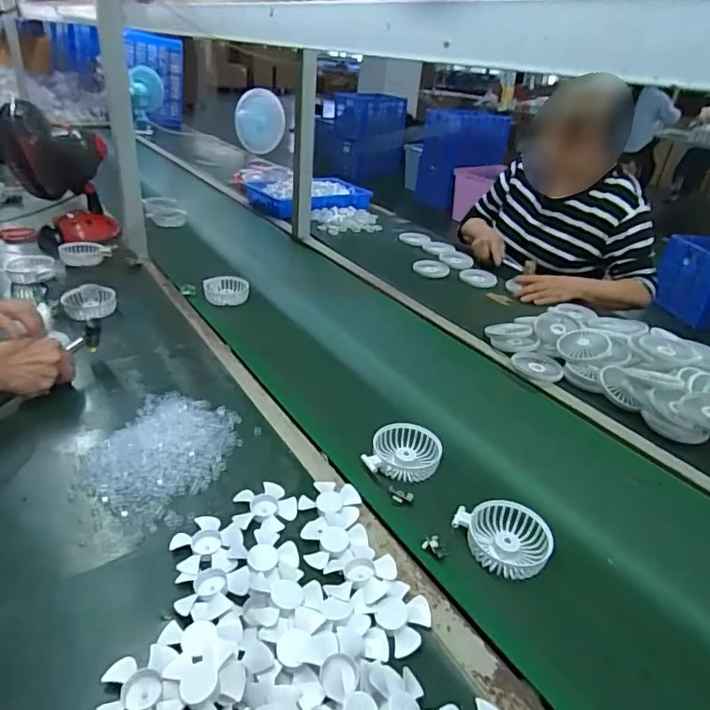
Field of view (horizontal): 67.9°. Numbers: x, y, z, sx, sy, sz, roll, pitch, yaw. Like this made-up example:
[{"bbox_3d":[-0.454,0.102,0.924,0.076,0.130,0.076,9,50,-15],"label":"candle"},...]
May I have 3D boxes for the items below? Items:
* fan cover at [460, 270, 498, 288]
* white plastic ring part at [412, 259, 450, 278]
[{"bbox_3d":[0.305,-0.193,1.309,0.088,0.020,0.088,11,30,9],"label":"fan cover"},{"bbox_3d":[0.198,-0.221,1.336,0.082,0.015,0.081,-20,39,-38],"label":"white plastic ring part"}]

